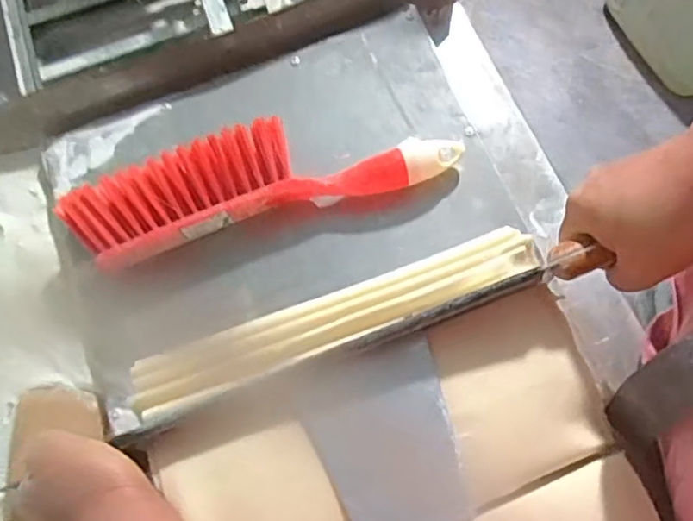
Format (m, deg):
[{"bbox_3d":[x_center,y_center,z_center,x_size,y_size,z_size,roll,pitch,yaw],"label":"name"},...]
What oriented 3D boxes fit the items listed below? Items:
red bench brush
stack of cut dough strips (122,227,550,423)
[{"bbox_3d":[-0.066,-0.069,0.490,0.310,0.036,0.080,-16,71,-3],"label":"red bench brush"},{"bbox_3d":[-0.005,0.033,0.379,0.251,0.021,0.038,-21,71,-5],"label":"stack of cut dough strips"}]

